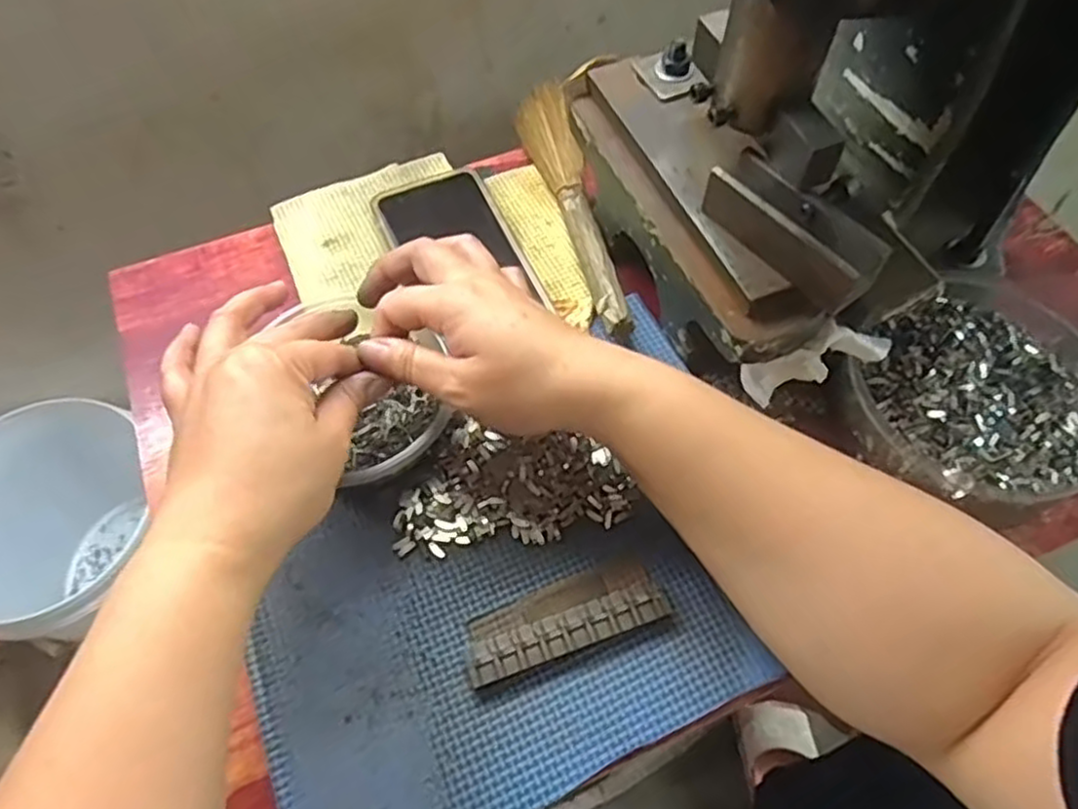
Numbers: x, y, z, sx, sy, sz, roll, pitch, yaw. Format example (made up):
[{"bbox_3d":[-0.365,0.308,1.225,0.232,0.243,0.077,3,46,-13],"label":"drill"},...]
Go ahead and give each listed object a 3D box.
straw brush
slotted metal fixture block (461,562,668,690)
[{"bbox_3d":[0.024,-0.138,0.473,0.033,0.025,0.226,-12,60,-7],"label":"straw brush"},{"bbox_3d":[0.012,0.102,0.344,0.094,0.011,0.034,-17,61,-10],"label":"slotted metal fixture block"}]

